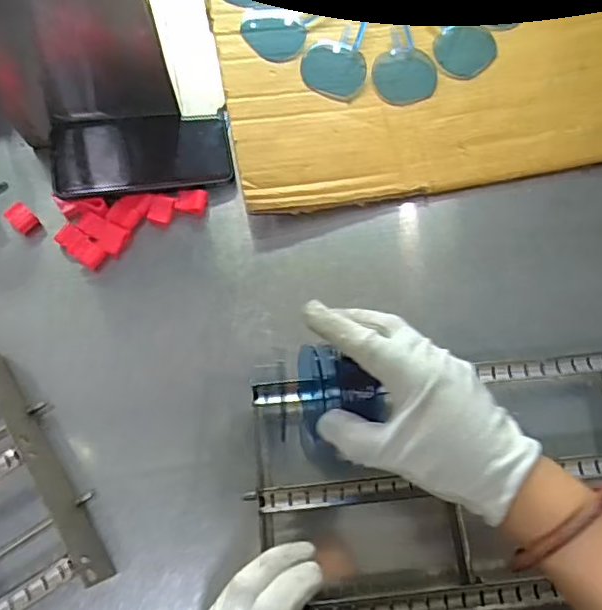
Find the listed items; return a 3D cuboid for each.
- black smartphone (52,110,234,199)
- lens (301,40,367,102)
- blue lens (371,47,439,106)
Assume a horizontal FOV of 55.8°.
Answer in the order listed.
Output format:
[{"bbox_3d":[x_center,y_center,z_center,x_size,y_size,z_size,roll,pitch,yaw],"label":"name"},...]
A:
[{"bbox_3d":[-0.148,-0.144,0.537,0.161,0.007,0.072,-8,81,-12],"label":"black smartphone"},{"bbox_3d":[0.032,-0.236,0.571,0.063,0.006,0.060,14,72,4],"label":"lens"},{"bbox_3d":[0.105,-0.232,0.577,0.062,0.005,0.061,-5,72,-3],"label":"blue lens"}]

